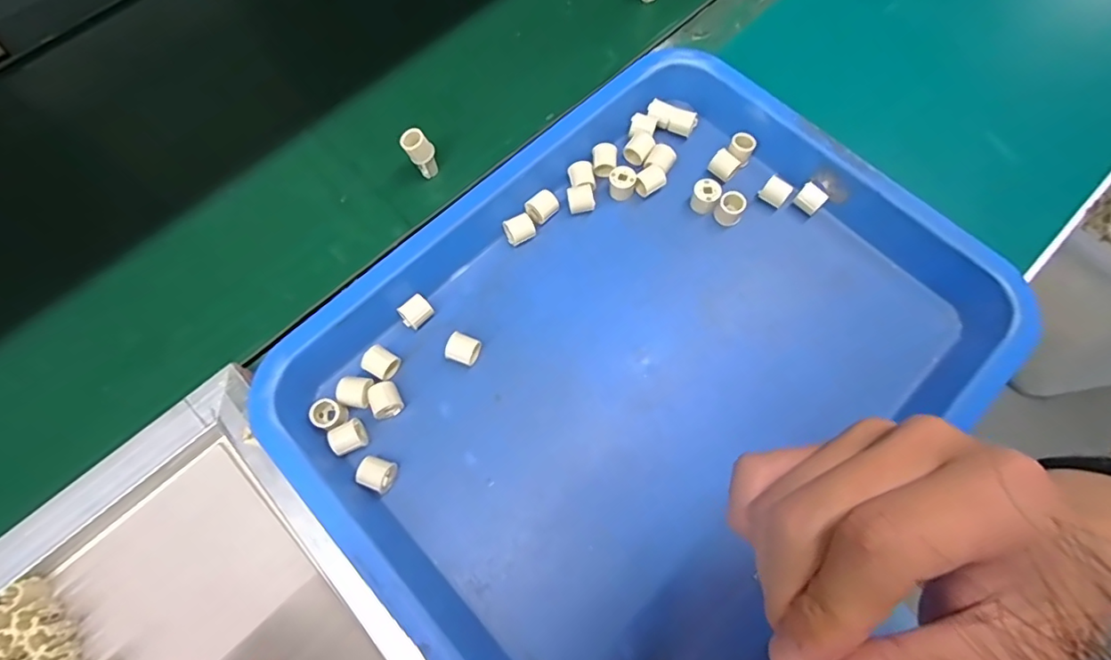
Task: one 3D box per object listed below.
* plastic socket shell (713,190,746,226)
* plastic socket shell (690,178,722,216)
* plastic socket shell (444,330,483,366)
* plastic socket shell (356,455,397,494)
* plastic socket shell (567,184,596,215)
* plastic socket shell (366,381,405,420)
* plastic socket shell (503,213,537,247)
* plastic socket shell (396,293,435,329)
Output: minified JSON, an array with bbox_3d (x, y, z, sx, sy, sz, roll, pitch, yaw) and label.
[{"bbox_3d":[0.132,-0.092,0.406,0.019,0.018,0.019,27,72,11],"label":"plastic socket shell"},{"bbox_3d":[0.115,-0.102,0.410,0.020,0.019,0.018,20,71,9],"label":"plastic socket shell"},{"bbox_3d":[-0.063,0.014,0.372,0.021,0.018,0.019,19,71,8],"label":"plastic socket shell"},{"bbox_3d":[-0.115,0.092,0.345,0.020,0.014,0.020,21,71,9],"label":"plastic socket shell"},{"bbox_3d":[0.020,-0.100,0.411,0.020,0.013,0.017,-16,70,-5],"label":"plastic socket shell"},{"bbox_3d":[-0.115,0.047,0.362,0.019,0.014,0.022,-27,71,-9],"label":"plastic socket shell"},{"bbox_3d":[-0.027,-0.076,0.405,0.021,0.013,0.018,-21,70,-7],"label":"plastic socket shell"},{"bbox_3d":[-0.099,-0.013,0.383,0.021,0.014,0.017,-40,74,-13],"label":"plastic socket shell"}]

